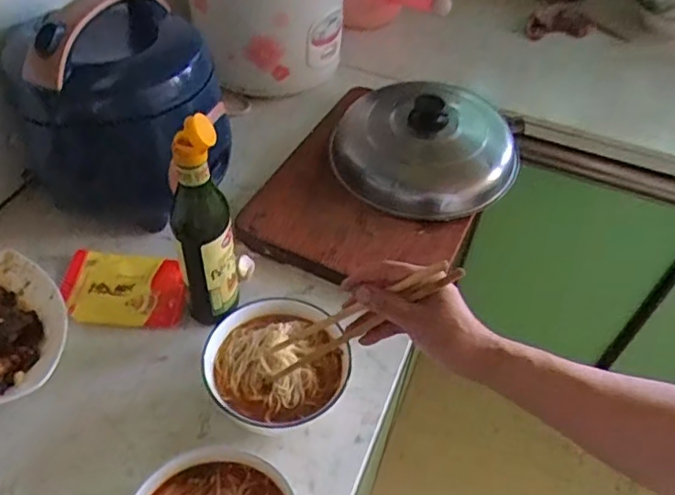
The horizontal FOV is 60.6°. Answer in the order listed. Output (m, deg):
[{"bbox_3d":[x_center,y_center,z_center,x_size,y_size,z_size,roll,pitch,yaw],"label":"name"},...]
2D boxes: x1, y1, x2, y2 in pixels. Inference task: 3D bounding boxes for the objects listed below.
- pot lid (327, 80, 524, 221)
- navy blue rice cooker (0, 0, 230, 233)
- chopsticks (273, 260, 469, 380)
[{"bbox_3d":[0.127,-0.148,0.818,0.252,0.087,0.225,16,49,10],"label":"pot lid"},{"bbox_3d":[-0.245,-0.159,0.722,0.192,0.232,0.195,16,49,10],"label":"navy blue rice cooker"},{"bbox_3d":[0.018,0.064,0.518,0.027,0.220,0.033,35,39,-31],"label":"chopsticks"}]

